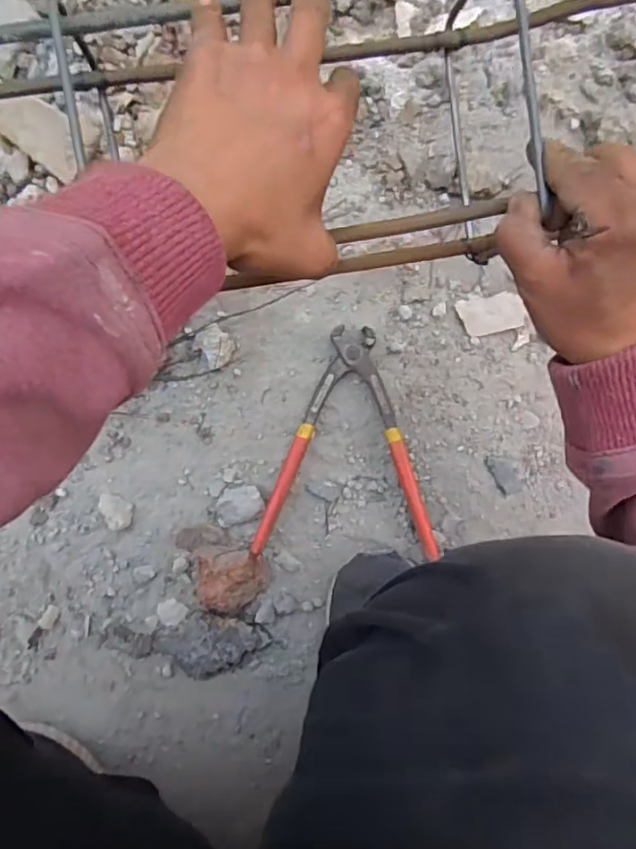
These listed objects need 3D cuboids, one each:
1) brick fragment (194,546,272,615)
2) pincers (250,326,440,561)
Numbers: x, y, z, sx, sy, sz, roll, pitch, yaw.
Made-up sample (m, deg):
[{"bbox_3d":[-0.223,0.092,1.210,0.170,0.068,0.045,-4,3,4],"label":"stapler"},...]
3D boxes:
[{"bbox_3d":[-0.080,0.144,0.508,0.065,0.030,0.061,5,90,1],"label":"brick fragment"},{"bbox_3d":[0.028,0.015,0.507,0.156,0.022,0.199,3,90,1],"label":"pincers"}]

